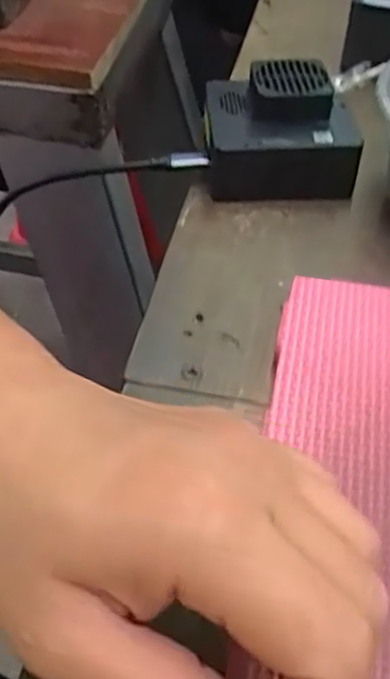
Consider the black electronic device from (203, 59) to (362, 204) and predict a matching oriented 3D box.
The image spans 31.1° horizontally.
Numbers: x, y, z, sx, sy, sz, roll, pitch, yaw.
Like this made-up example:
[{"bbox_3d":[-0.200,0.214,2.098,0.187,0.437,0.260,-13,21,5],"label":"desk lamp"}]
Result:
[{"bbox_3d":[0.046,-0.112,0.378,0.079,0.047,0.073,2,48,-2],"label":"black electronic device"}]

